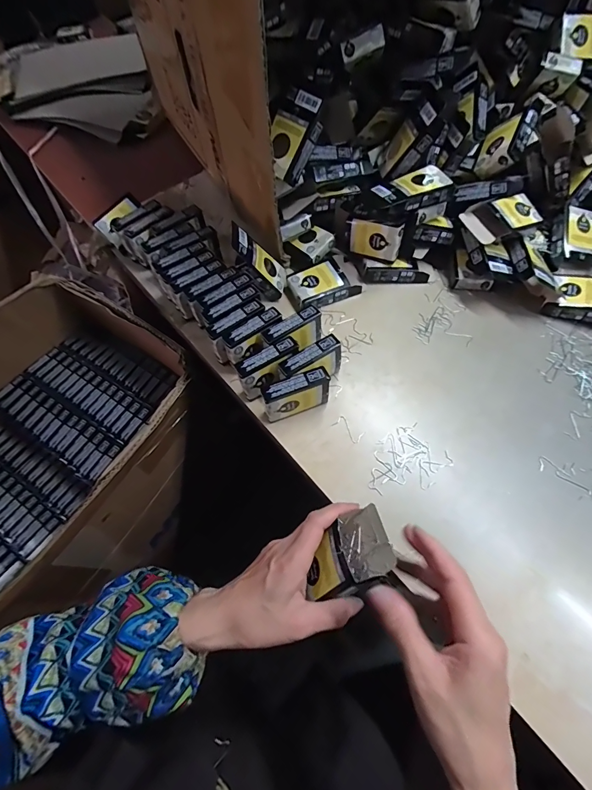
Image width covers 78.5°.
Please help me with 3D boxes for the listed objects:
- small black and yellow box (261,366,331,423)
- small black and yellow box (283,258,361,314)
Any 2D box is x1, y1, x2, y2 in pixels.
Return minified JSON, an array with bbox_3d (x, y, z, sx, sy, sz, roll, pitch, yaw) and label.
[{"bbox_3d":[0.001,0.003,0.396,0.072,0.057,0.018,-22,64,-8],"label":"small black and yellow box"},{"bbox_3d":[0.034,-0.147,0.493,0.085,0.029,0.059,-27,65,-11],"label":"small black and yellow box"}]

